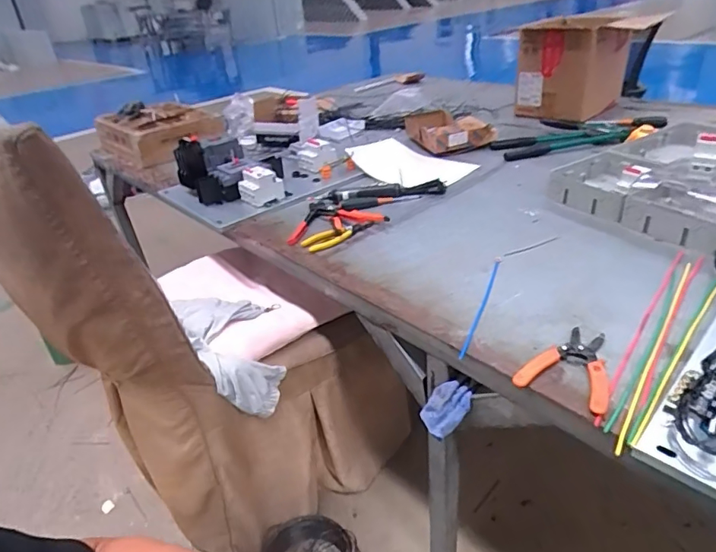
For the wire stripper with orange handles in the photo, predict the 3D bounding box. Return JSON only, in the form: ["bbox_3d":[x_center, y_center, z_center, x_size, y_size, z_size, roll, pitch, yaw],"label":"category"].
[{"bbox_3d":[0.274,0.110,0.637,0.103,0.010,0.139,18,38,32],"label":"wire stripper with orange handles"}]

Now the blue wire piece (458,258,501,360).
[{"bbox_3d":[0.195,0.038,0.777,0.011,0.004,0.271,9,35,22],"label":"blue wire piece"}]

